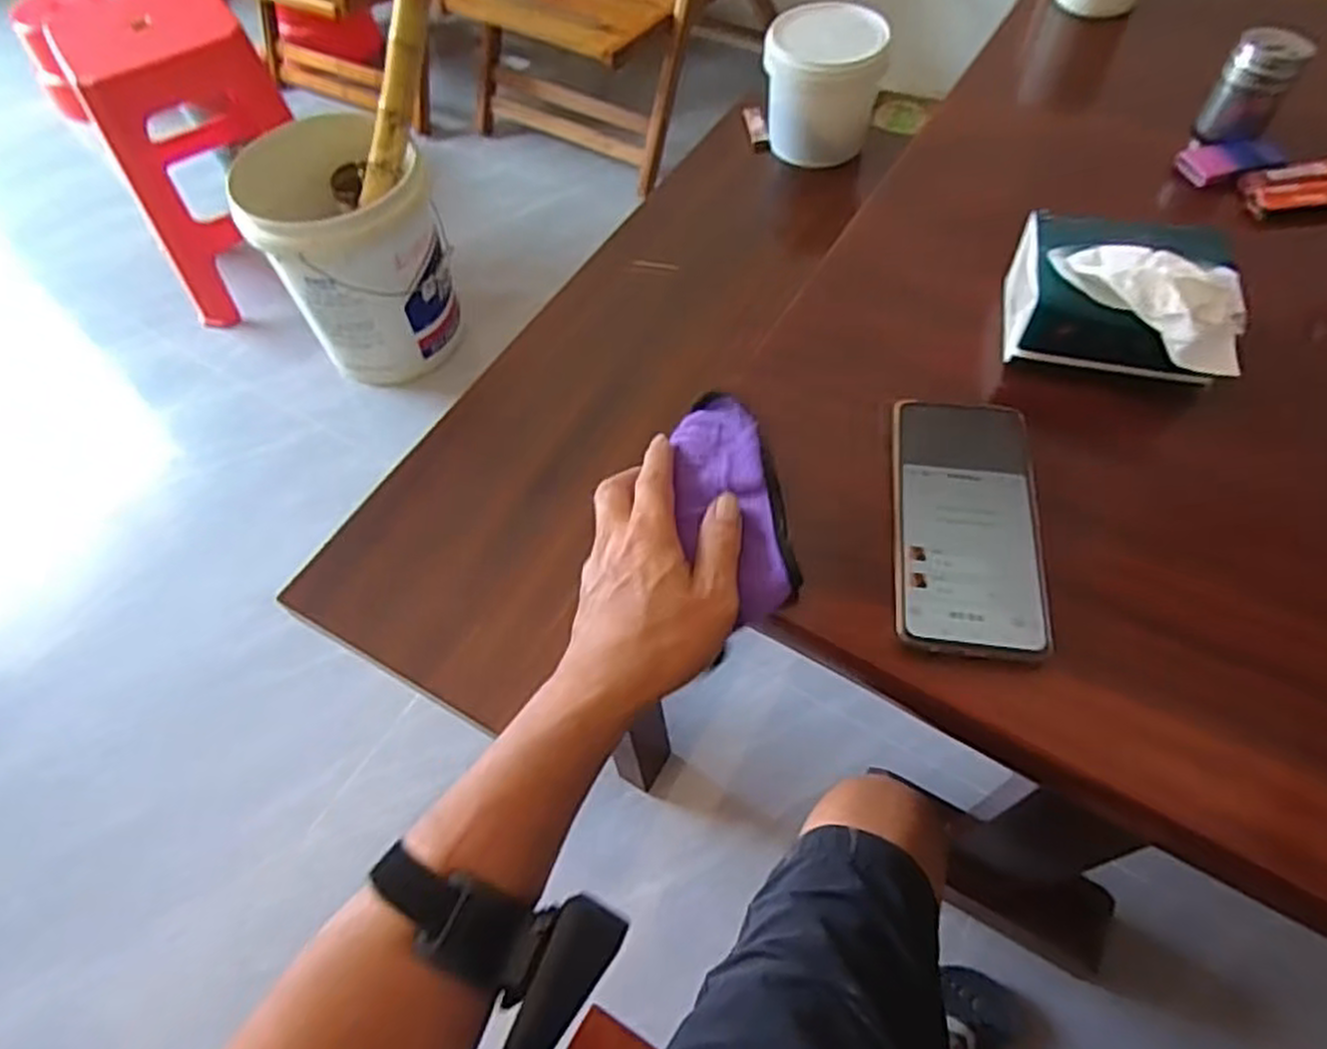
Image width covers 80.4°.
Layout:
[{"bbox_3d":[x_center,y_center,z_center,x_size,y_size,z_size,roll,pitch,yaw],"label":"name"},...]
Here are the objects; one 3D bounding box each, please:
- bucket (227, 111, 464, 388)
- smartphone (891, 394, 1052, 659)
[{"bbox_3d":[-0.543,-0.473,1.438,0.288,0.410,0.288,-1,58,2],"label":"bucket"},{"bbox_3d":[0.171,-0.004,0.444,0.078,0.007,0.165,6,59,6],"label":"smartphone"}]

